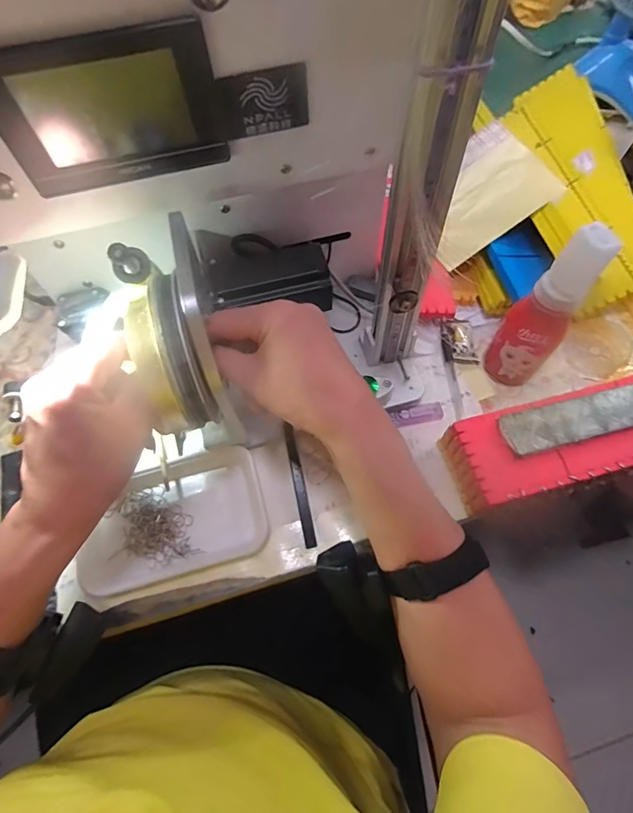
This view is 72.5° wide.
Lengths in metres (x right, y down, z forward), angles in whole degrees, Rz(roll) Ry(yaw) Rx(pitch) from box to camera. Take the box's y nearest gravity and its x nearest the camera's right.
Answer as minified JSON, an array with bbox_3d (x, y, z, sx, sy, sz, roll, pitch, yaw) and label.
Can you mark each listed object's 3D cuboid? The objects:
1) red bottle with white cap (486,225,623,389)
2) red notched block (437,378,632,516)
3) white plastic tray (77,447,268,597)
[{"bbox_3d":[0.213,-0.082,0.411,0.055,0.183,0.043,38,72,17],"label":"red bottle with white cap"},{"bbox_3d":[0.306,0.020,0.429,0.353,0.073,0.084,-14,66,-5],"label":"red notched block"},{"bbox_3d":[-0.142,0.113,0.422,0.176,0.021,0.101,-18,66,-6],"label":"white plastic tray"}]

